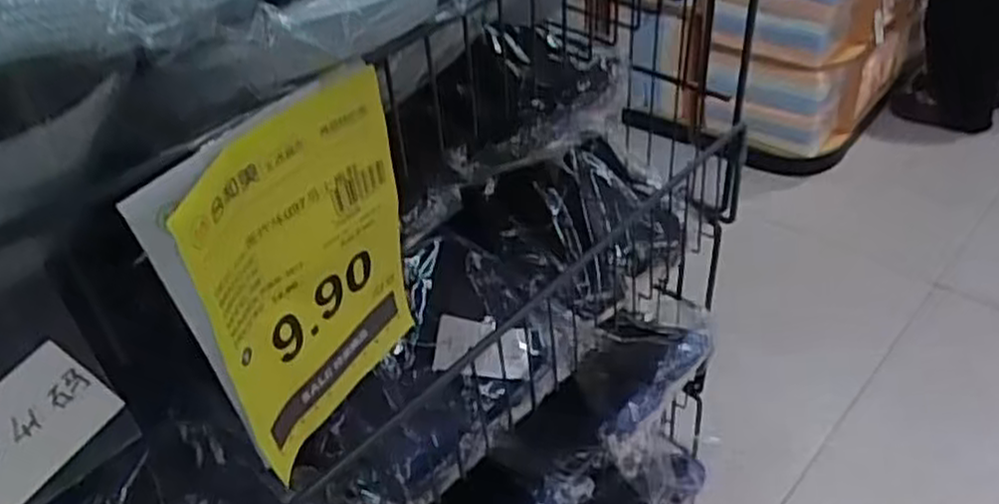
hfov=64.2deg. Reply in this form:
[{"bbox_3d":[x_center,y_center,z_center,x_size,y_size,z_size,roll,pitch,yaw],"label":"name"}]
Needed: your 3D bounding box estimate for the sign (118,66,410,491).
[{"bbox_3d":[-0.099,0.012,0.425,0.022,0.195,0.140,19,47,28],"label":"sign"}]

